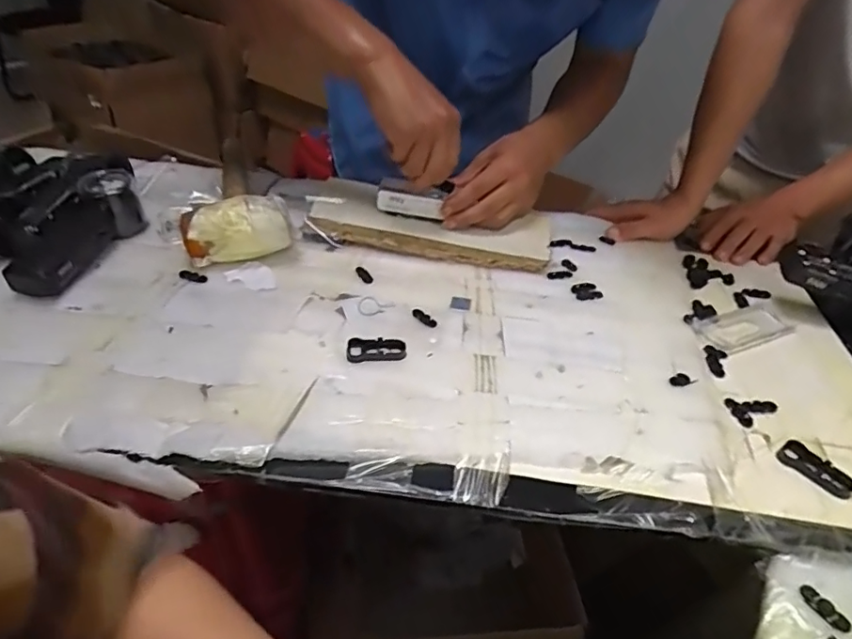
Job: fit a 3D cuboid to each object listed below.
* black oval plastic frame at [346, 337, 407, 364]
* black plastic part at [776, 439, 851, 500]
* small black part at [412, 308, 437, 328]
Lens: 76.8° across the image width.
[{"bbox_3d":[-0.043,0.026,0.462,0.050,0.006,0.024,-1,39,-9],"label":"black oval plastic frame"},{"bbox_3d":[0.295,0.112,0.405,0.017,0.012,0.050,-23,47,-31],"label":"black plastic part"},{"bbox_3d":[-0.002,-0.002,0.504,0.028,0.004,0.013,32,45,29],"label":"small black part"}]

